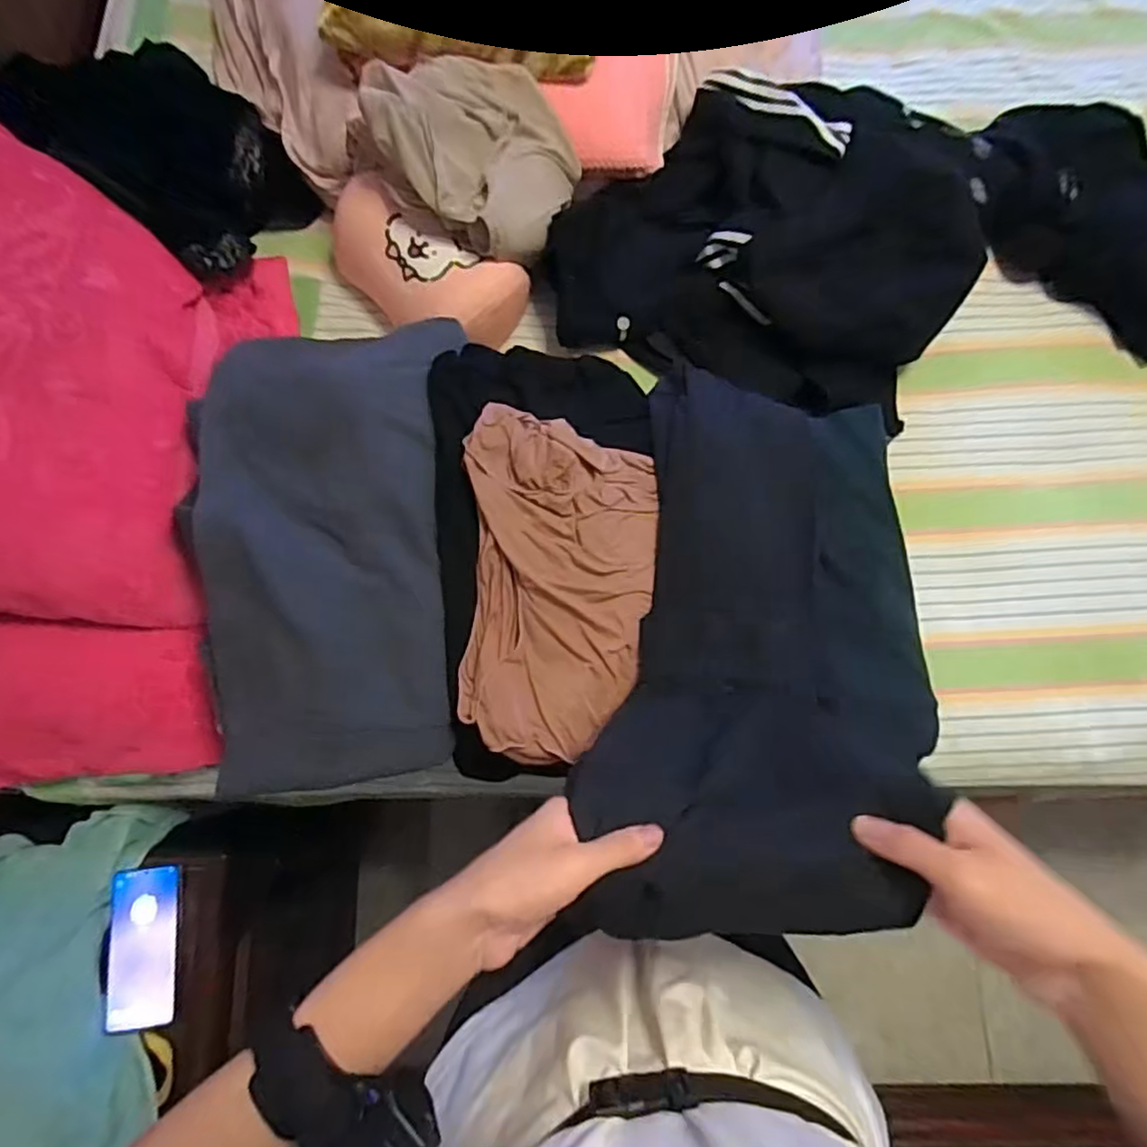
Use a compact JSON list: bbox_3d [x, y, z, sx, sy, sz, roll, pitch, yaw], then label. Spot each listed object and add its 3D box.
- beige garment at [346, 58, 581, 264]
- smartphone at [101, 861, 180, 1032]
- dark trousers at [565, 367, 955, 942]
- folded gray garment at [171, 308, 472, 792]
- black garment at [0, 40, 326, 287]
[{"bbox_3d":[-0.130,-0.531,0.794,0.257,0.100,0.199,26,78,5],"label":"beige garment"},{"bbox_3d":[-0.464,0.403,0.701,0.073,0.013,0.156,-9,73,-4],"label":"smartphone"},{"bbox_3d":[0.195,0.056,0.621,0.317,0.069,0.527,8,77,1],"label":"dark trousers"},{"bbox_3d":[-0.254,-0.042,0.661,0.236,0.062,0.487,-2,77,-1],"label":"folded gray garment"},{"bbox_3d":[-0.534,-0.564,0.865,0.315,0.130,0.231,38,79,8],"label":"black garment"}]

